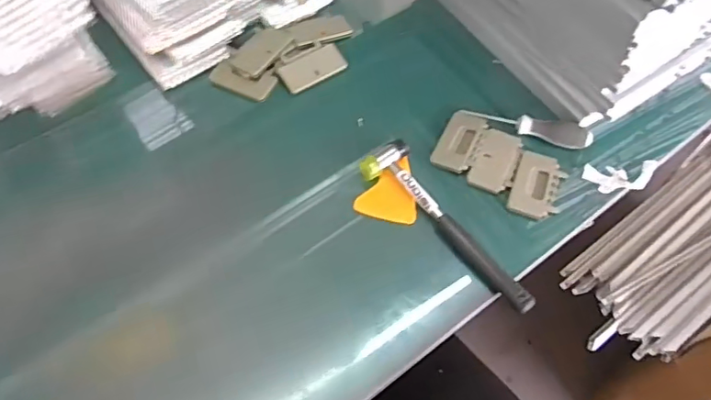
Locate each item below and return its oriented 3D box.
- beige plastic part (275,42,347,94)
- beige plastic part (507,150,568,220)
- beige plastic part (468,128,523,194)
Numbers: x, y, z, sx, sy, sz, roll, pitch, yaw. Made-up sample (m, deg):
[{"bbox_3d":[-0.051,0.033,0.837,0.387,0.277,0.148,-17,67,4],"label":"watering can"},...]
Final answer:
[{"bbox_3d":[-0.061,-0.184,0.743,0.089,0.015,0.061,-29,63,-16],"label":"beige plastic part"},{"bbox_3d":[0.217,-0.018,0.653,0.055,0.009,0.089,18,60,11],"label":"beige plastic part"},{"bbox_3d":[0.170,-0.048,0.668,0.048,0.007,0.085,18,60,11],"label":"beige plastic part"}]

